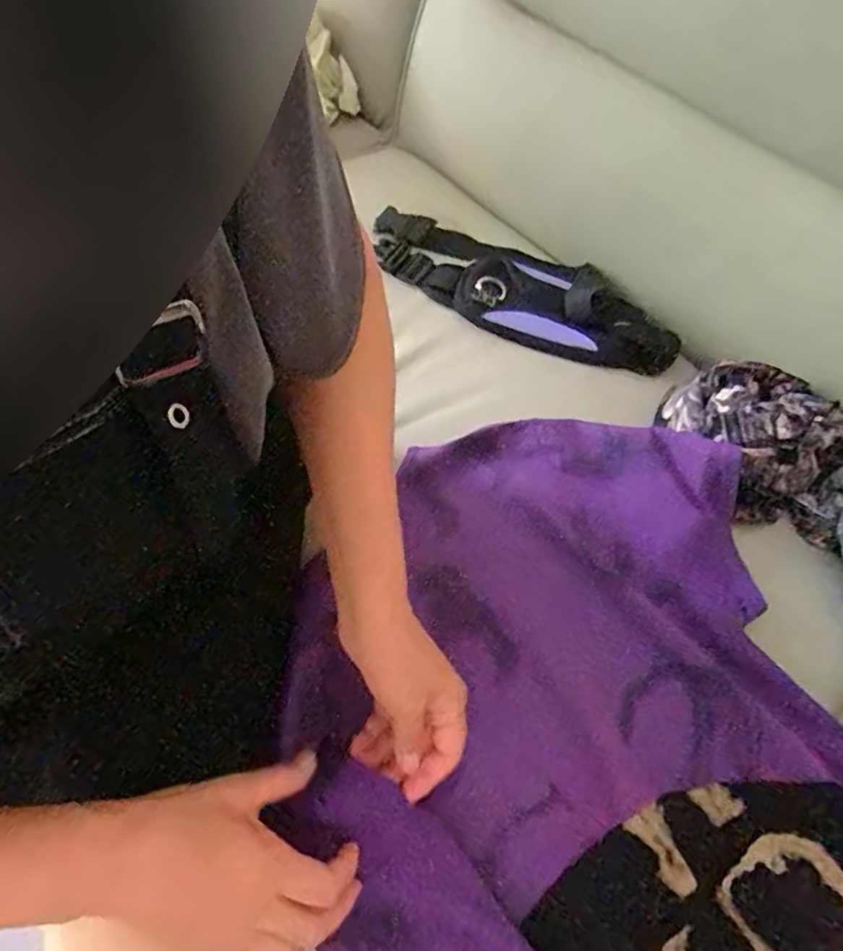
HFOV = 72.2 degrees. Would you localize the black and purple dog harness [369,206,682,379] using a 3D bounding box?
[{"bbox_3d":[0.106,-0.212,0.679,0.372,0.050,0.124,22,63,9],"label":"black and purple dog harness"}]

